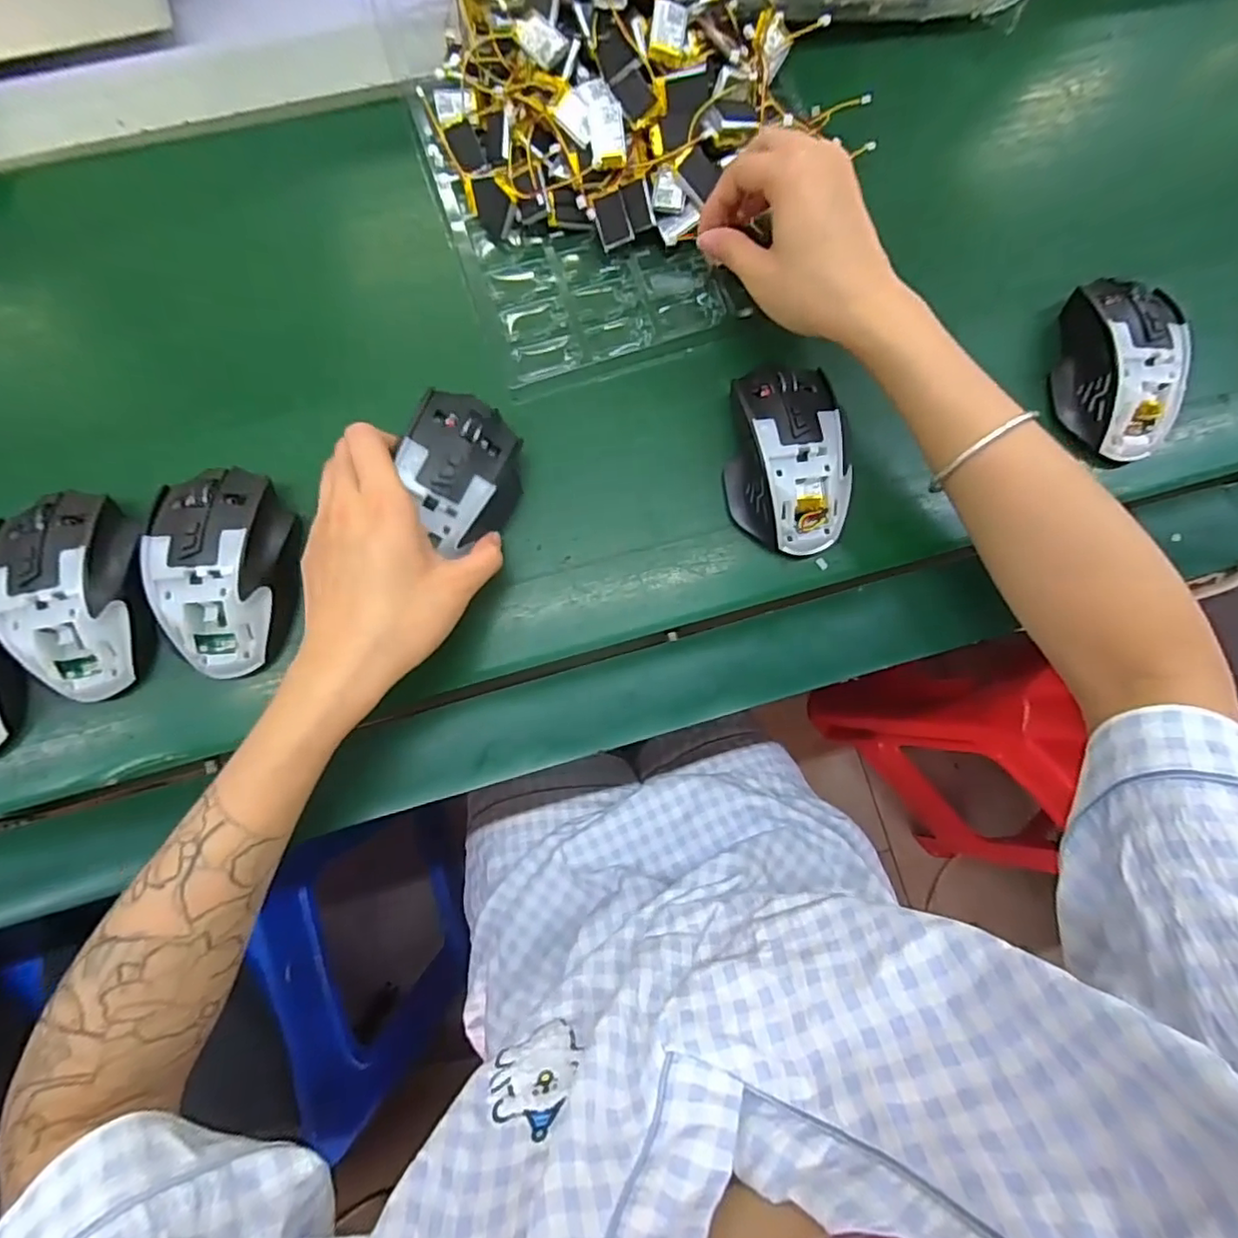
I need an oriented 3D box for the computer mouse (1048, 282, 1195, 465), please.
[{"bbox_3d":[0.310,-0.157,0.375,0.062,0.040,0.105,4,81,-1],"label":"computer mouse"}]

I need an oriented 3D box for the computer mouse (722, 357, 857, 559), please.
[{"bbox_3d":[0.100,-0.098,0.360,0.068,0.039,0.112,-9,82,-3],"label":"computer mouse"}]

